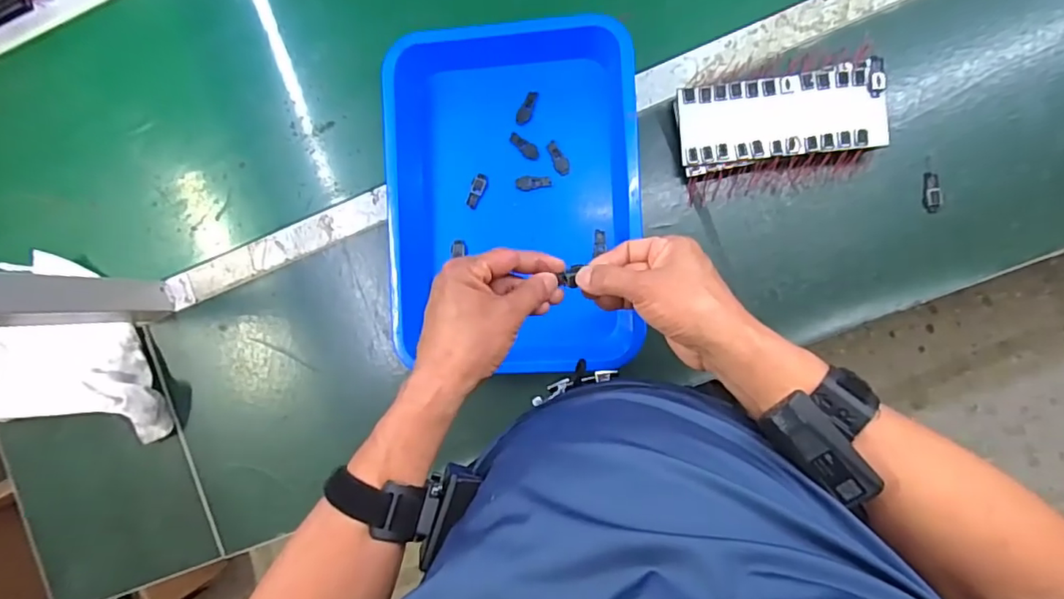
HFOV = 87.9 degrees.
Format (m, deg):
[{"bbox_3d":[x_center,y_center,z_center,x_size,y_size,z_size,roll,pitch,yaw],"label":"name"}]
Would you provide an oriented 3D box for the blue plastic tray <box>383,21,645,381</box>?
[{"bbox_3d":[-0.022,-0.107,0.595,0.266,0.052,0.370,-2,90,7],"label":"blue plastic tray"}]

